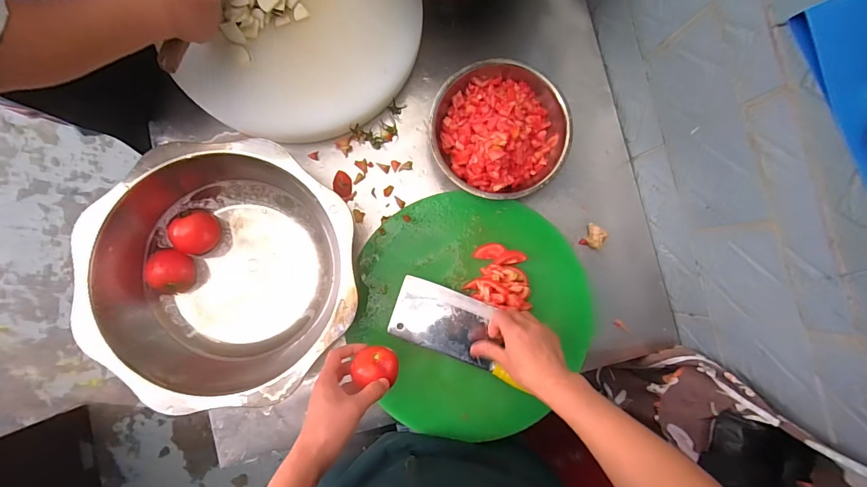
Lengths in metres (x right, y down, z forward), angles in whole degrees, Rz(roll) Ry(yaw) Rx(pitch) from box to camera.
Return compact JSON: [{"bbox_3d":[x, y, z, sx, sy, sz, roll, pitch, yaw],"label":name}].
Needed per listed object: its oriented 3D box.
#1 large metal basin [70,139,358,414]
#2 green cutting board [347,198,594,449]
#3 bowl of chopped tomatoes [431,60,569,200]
[{"bbox_3d":[-0.314,0.039,0.619,0.383,0.123,0.371,0,87,-5],"label":"large metal basin"},{"bbox_3d":[0.061,0.110,0.634,0.365,0.032,0.368,4,83,-1],"label":"green cutting board"},{"bbox_3d":[0.107,-0.186,0.677,0.215,0.084,0.224,0,87,-5],"label":"bowl of chopped tomatoes"}]

